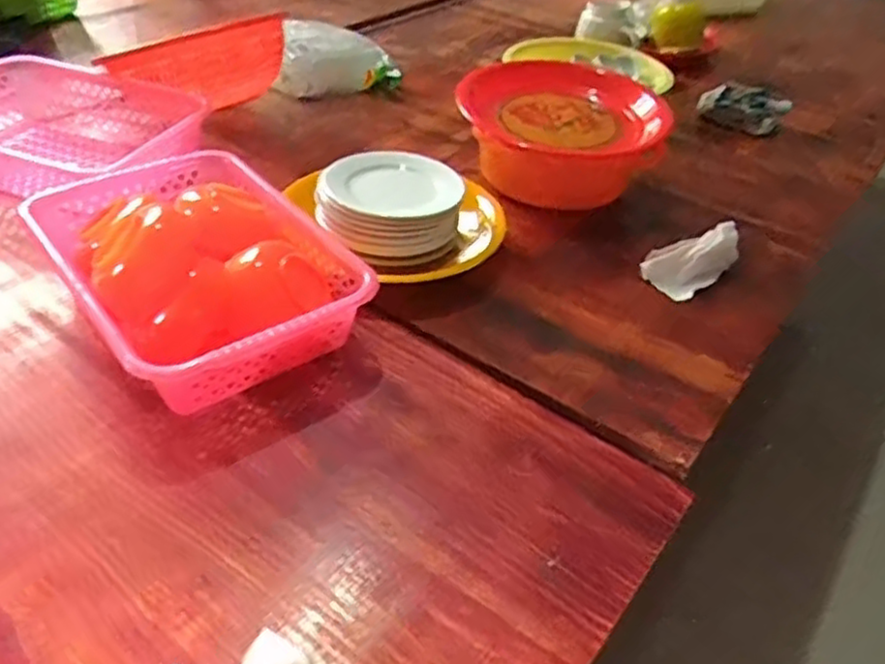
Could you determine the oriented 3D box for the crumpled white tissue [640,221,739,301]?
[{"bbox_3d":[0.257,-0.072,0.791,0.077,0.055,0.099,30,46,26],"label":"crumpled white tissue"}]

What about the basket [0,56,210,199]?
[{"bbox_3d":[-0.446,-0.236,0.883,0.293,0.078,0.202,14,41,9],"label":"basket"}]

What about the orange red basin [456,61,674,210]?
[{"bbox_3d":[0.143,-0.244,0.919,0.203,0.131,0.201,32,47,27],"label":"orange red basin"}]

